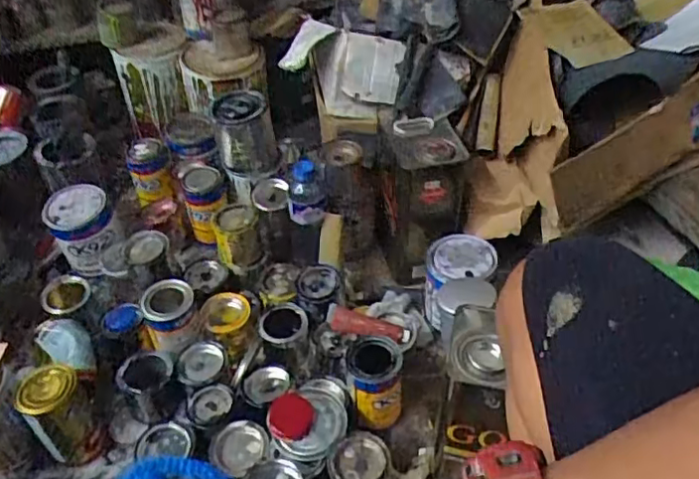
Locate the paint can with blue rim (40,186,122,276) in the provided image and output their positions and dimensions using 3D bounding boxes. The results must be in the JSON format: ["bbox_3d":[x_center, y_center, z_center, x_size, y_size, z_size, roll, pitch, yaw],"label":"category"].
[{"bbox_3d":[-0.438,-0.014,1.017,0.100,0.117,0.098,-1,43,1],"label":"paint can with blue rim"}]

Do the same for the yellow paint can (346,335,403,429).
[{"bbox_3d":[0.034,0.196,0.833,0.073,0.132,0.087,0,43,1],"label":"yellow paint can"}]

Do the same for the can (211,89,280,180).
[{"bbox_3d":[-0.176,-0.175,1.037,0.093,0.138,0.093,-1,43,1],"label":"can"}]

